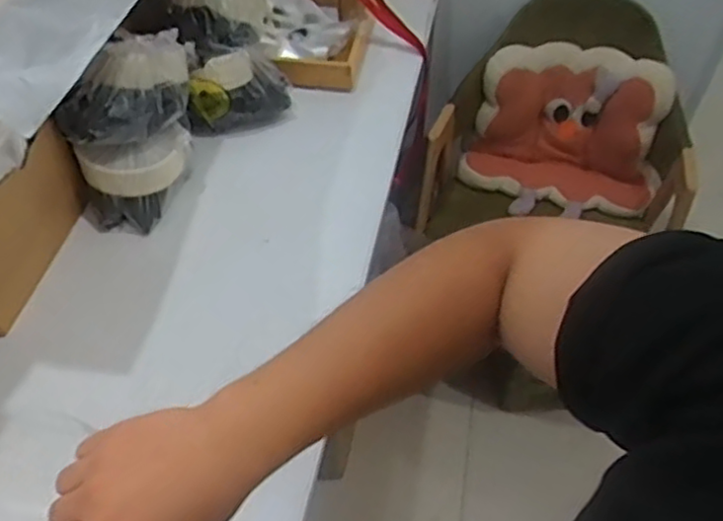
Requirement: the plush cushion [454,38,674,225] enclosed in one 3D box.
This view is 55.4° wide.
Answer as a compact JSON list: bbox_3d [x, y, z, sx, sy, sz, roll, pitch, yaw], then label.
[{"bbox_3d":[0.435,-0.270,1.472,0.402,0.304,0.151,11,50,8],"label":"plush cushion"}]

